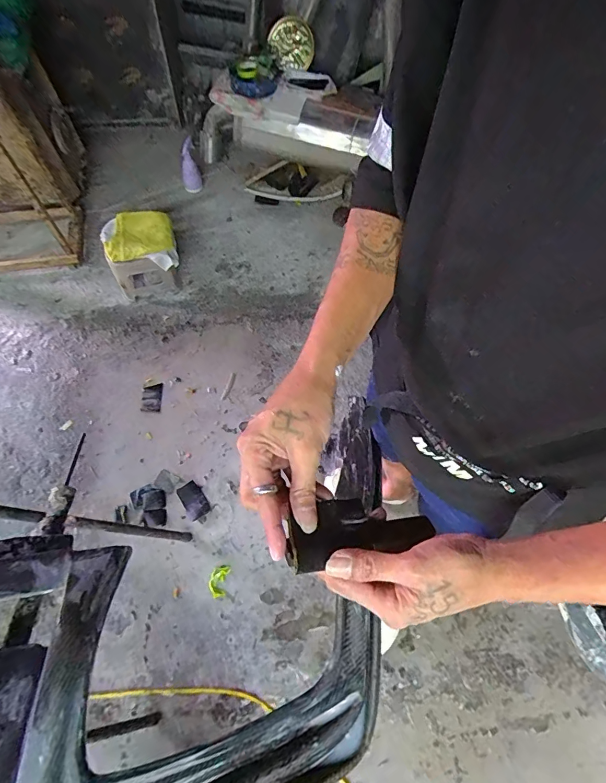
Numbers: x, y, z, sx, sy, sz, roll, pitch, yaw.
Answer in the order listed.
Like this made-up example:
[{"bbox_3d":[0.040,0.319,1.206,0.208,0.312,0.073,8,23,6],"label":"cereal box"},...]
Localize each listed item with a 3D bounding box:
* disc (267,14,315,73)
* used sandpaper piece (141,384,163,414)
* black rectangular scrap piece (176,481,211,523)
[{"bbox_3d":[-0.043,-1.219,1.434,0.165,0.024,0.163,-4,104,-18],"label":"disc"},{"bbox_3d":[-0.550,0.024,1.489,0.069,0.005,0.108,2,76,-4],"label":"used sandpaper piece"},{"bbox_3d":[-0.359,0.355,1.334,0.073,0.006,0.119,-31,70,-18],"label":"black rectangular scrap piece"}]

